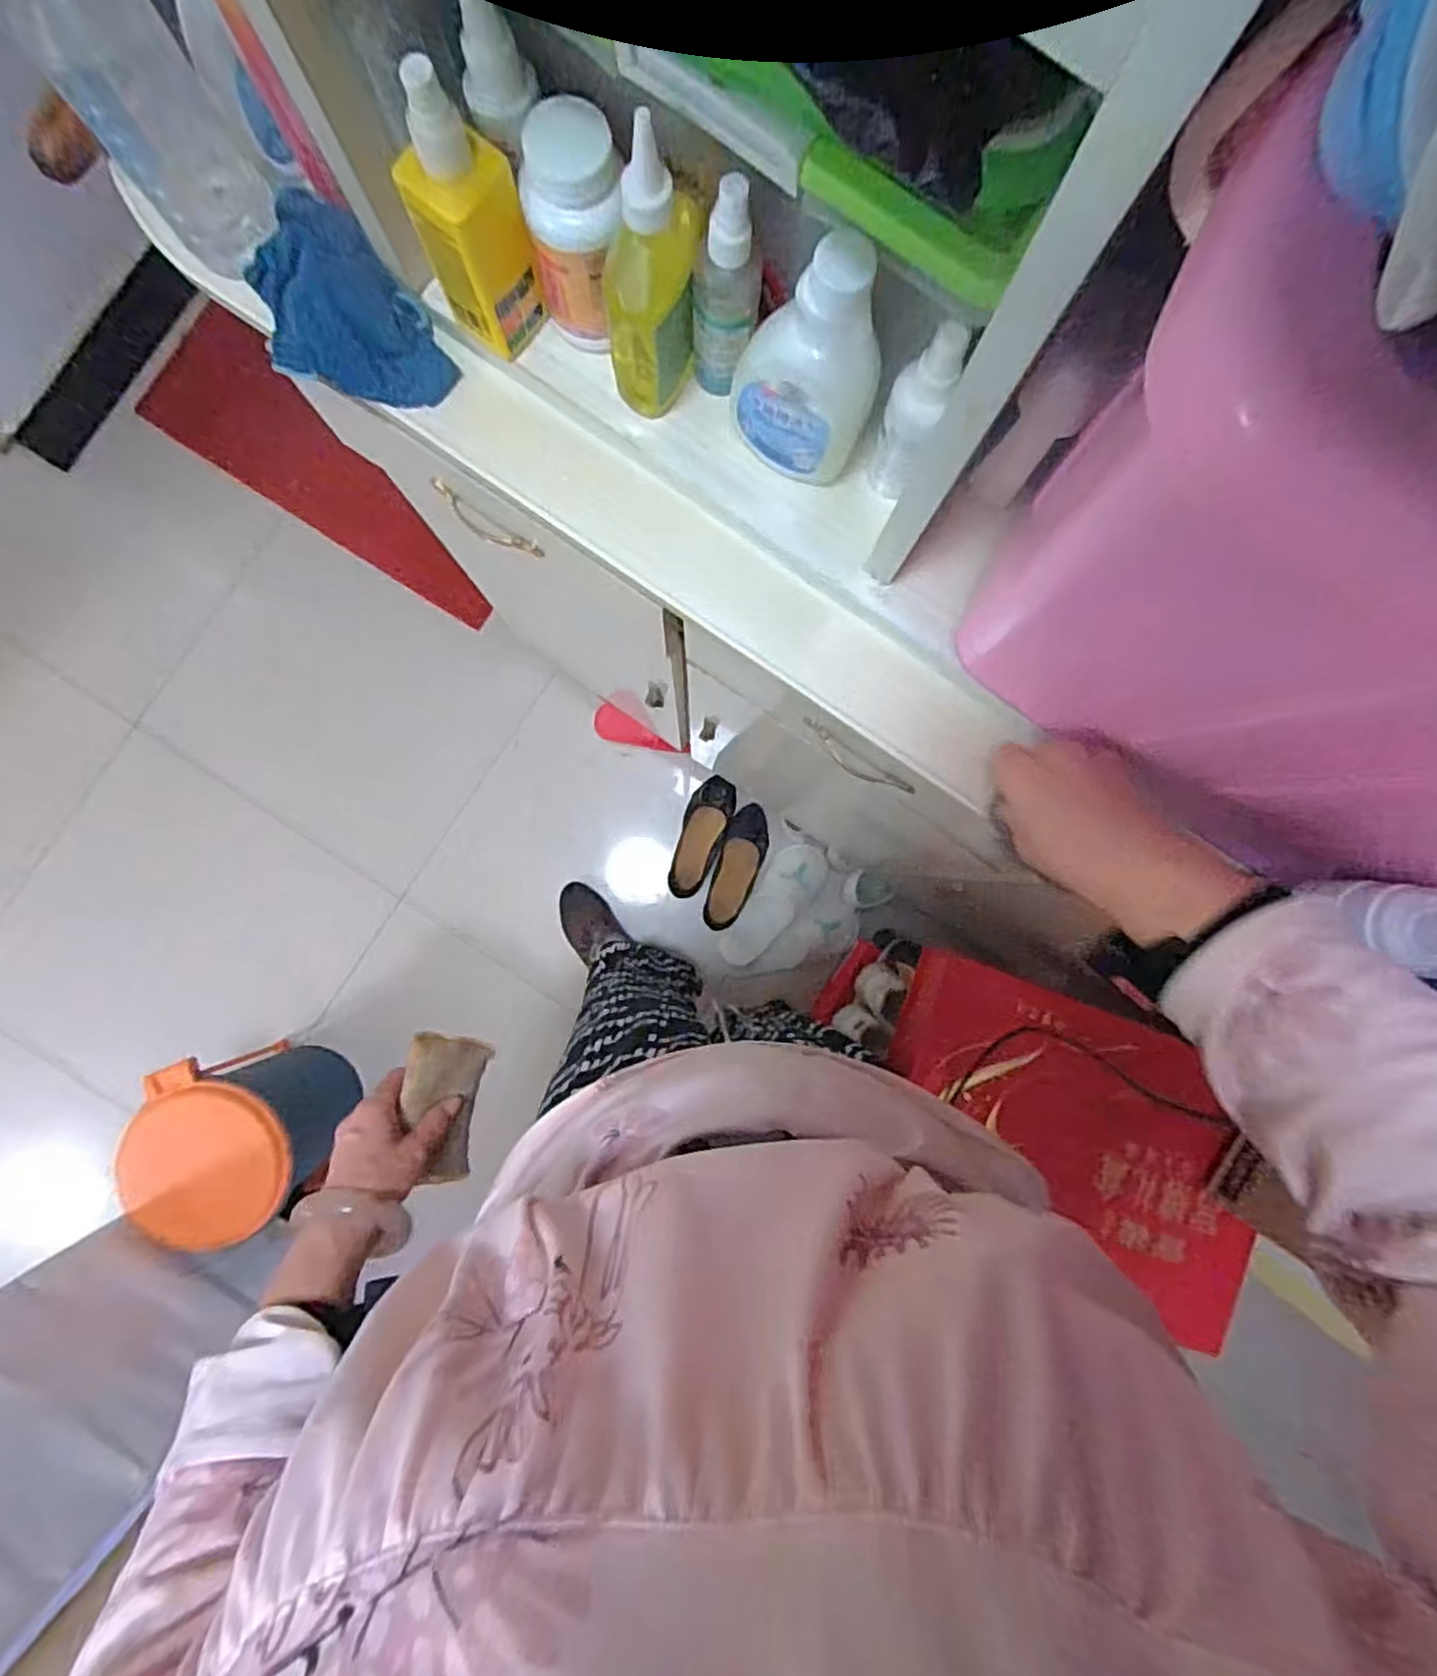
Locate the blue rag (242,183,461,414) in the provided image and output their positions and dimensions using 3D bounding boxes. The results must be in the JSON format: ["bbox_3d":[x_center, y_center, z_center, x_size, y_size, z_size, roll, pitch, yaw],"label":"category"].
[{"bbox_3d":[-0.251,-0.345,0.467,0.097,0.040,0.131,-32,89,-3],"label":"blue rag"}]

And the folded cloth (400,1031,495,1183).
[{"bbox_3d":[-0.227,0.224,0.583,0.017,0.078,0.122,3,80,31],"label":"folded cloth"}]

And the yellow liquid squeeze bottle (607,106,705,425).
[{"bbox_3d":[-0.037,-0.311,0.396,0.052,0.146,0.062,-2,88,-3],"label":"yellow liquid squeeze bottle"}]

